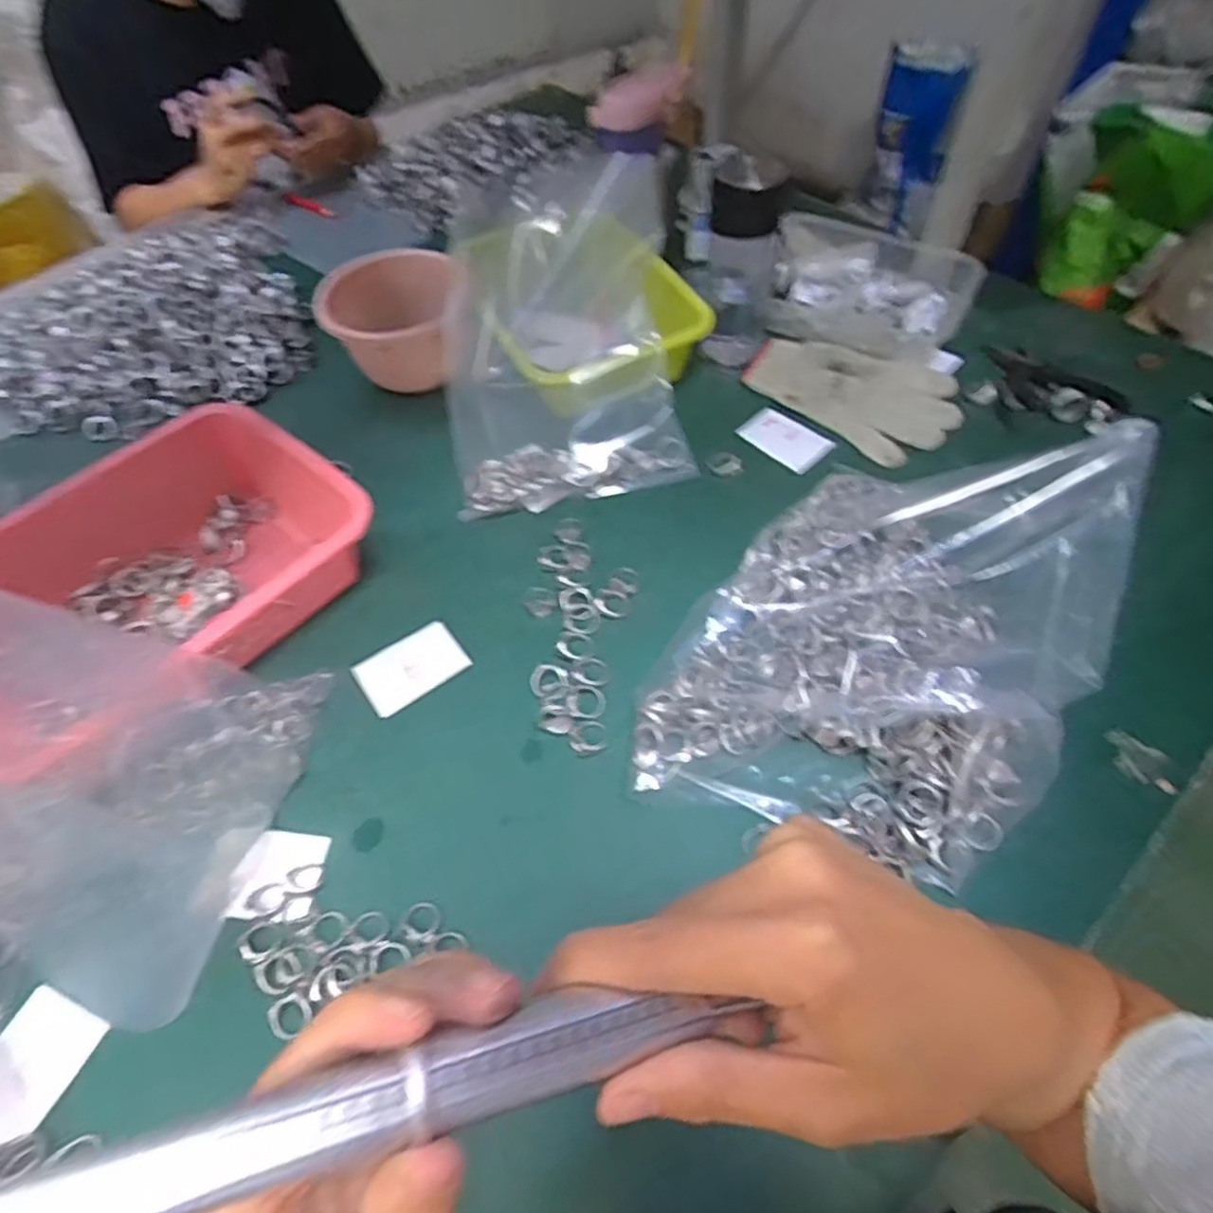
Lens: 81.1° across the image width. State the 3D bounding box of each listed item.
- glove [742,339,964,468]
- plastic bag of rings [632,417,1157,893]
[{"bbox_3d":[0.250,-0.222,0.703,0.145,0.017,0.195,-36,64,-23],"label":"glove"},{"bbox_3d":[0.189,0.013,0.474,0.244,0.138,0.317,28,59,19],"label":"plastic bag of rings"}]

